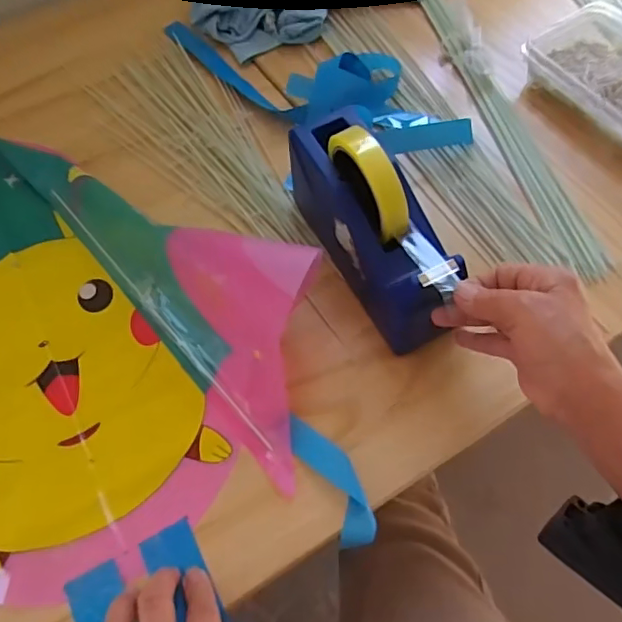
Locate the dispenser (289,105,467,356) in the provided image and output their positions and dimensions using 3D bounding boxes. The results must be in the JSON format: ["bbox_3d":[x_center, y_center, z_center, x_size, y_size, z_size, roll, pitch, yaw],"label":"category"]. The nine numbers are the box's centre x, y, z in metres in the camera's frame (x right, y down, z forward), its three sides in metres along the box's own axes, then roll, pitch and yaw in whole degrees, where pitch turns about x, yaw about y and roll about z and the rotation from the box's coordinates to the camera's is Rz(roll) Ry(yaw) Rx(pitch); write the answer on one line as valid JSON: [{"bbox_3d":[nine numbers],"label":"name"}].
[{"bbox_3d":[0.051,-0.076,0.481,0.068,0.115,0.200,-23,64,-8],"label":"dispenser"}]

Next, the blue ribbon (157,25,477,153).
[{"bbox_3d":[-0.009,-0.267,0.641,0.405,0.039,0.103,25,67,16],"label":"blue ribbon"}]

